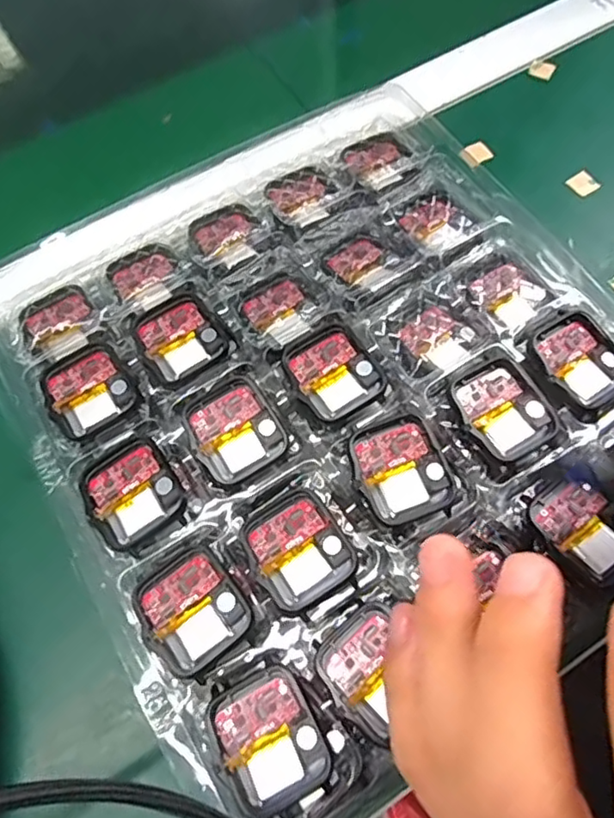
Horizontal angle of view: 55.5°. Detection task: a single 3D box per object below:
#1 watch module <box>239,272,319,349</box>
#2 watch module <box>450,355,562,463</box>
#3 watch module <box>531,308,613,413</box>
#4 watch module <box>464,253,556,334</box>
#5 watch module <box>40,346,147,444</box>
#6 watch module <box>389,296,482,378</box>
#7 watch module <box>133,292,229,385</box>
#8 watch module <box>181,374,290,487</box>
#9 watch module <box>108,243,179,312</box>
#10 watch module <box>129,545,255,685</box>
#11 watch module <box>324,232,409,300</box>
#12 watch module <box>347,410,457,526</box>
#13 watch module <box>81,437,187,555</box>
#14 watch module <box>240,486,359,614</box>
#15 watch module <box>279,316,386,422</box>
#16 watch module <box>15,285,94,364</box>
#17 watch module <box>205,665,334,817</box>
[{"bbox_3d":[-0.013,-0.049,0.293,0.032,0.007,0.036,-34,68,-12],"label":"watch module"},{"bbox_3d":[0.085,0.000,0.255,0.035,0.014,0.043,-32,68,-11],"label":"watch module"},{"bbox_3d":[0.124,-0.021,0.267,0.037,0.010,0.045,-30,79,-15],"label":"watch module"},{"bbox_3d":[0.100,-0.058,0.295,0.038,0.012,0.034,-31,67,-11],"label":"watch module"},{"bbox_3d":[-0.100,-0.008,0.271,0.038,0.004,0.041,-33,68,-12],"label":"watch module"},{"bbox_3d":[0.061,-0.035,0.281,0.037,0.008,0.034,-34,68,-12],"label":"watch module"},{"bbox_3d":[-0.061,-0.034,0.279,0.036,0.005,0.039,-34,68,-12],"label":"watch module"},{"bbox_3d":[-0.032,0.009,0.258,0.037,0.009,0.042,-33,68,-11],"label":"watch module"},{"bbox_3d":[-0.083,-0.069,0.302,0.035,0.007,0.033,-28,67,-9],"label":"watch module"},{"bbox_3d":[-0.044,0.079,0.229,0.038,0.005,0.044,-39,69,-14],"label":"watch module"},{"bbox_3d":[0.029,-0.074,0.301,0.034,0.007,0.035,-33,68,-11],"label":"watch module"},{"bbox_3d":[0.040,0.026,0.246,0.037,0.014,0.041,-22,66,-7],"label":"watch module"},{"bbox_3d":[-0.073,0.036,0.246,0.039,0.005,0.045,-33,68,-11],"label":"watch module"},{"bbox_3d":[-0.004,0.055,0.235,0.037,0.006,0.043,-33,68,-11],"label":"watch module"},{"bbox_3d":[0.012,-0.017,0.268,0.037,0.008,0.042,-34,68,-12],"label":"watch module"},{"bbox_3d":[-0.124,-0.044,0.294,0.035,0.009,0.036,-36,68,-13],"label":"watch module"},{"bbox_3d":[-0.013,0.121,0.214,0.036,0.006,0.044,-31,67,-10],"label":"watch module"}]

